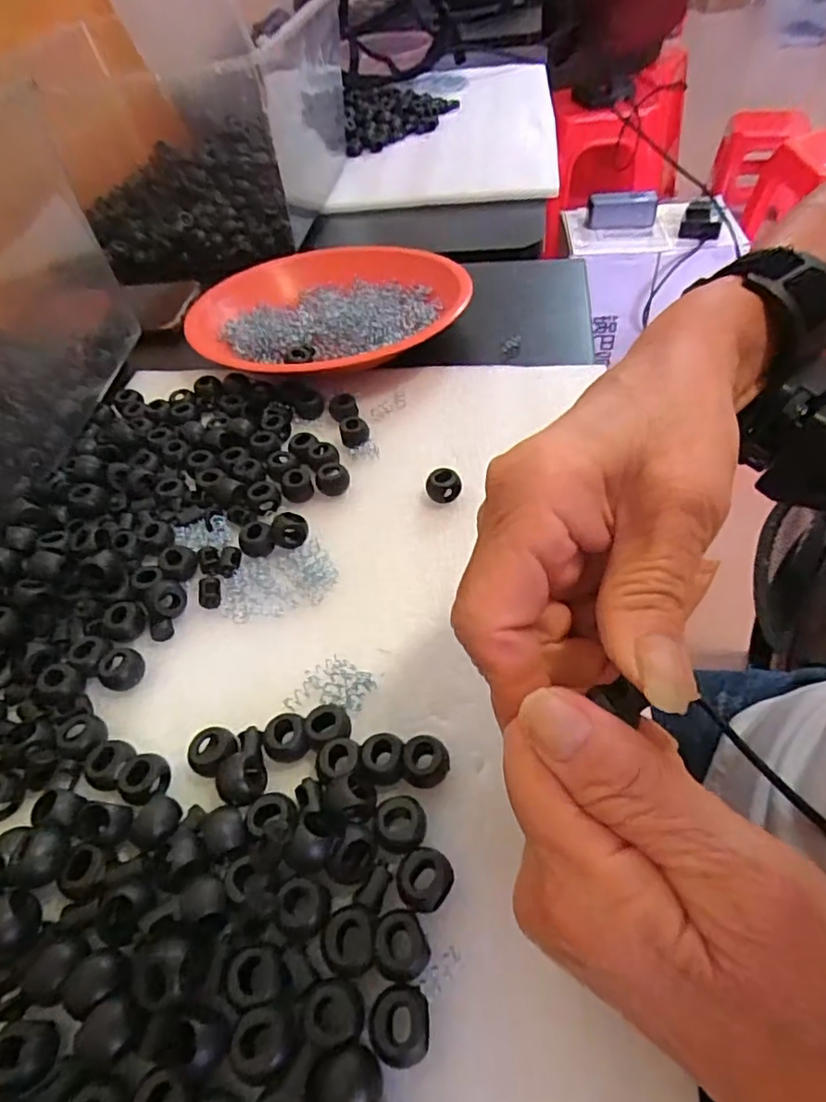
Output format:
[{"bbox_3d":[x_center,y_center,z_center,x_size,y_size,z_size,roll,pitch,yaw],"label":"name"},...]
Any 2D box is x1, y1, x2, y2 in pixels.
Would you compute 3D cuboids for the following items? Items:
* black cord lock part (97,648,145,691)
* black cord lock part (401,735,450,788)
[{"bbox_3d":[-0.123,0.050,0.247,0.014,0.011,0.017,33,61,28],"label":"black cord lock part"},{"bbox_3d":[0.005,0.076,0.211,0.016,0.014,0.016,-5,50,1],"label":"black cord lock part"}]

